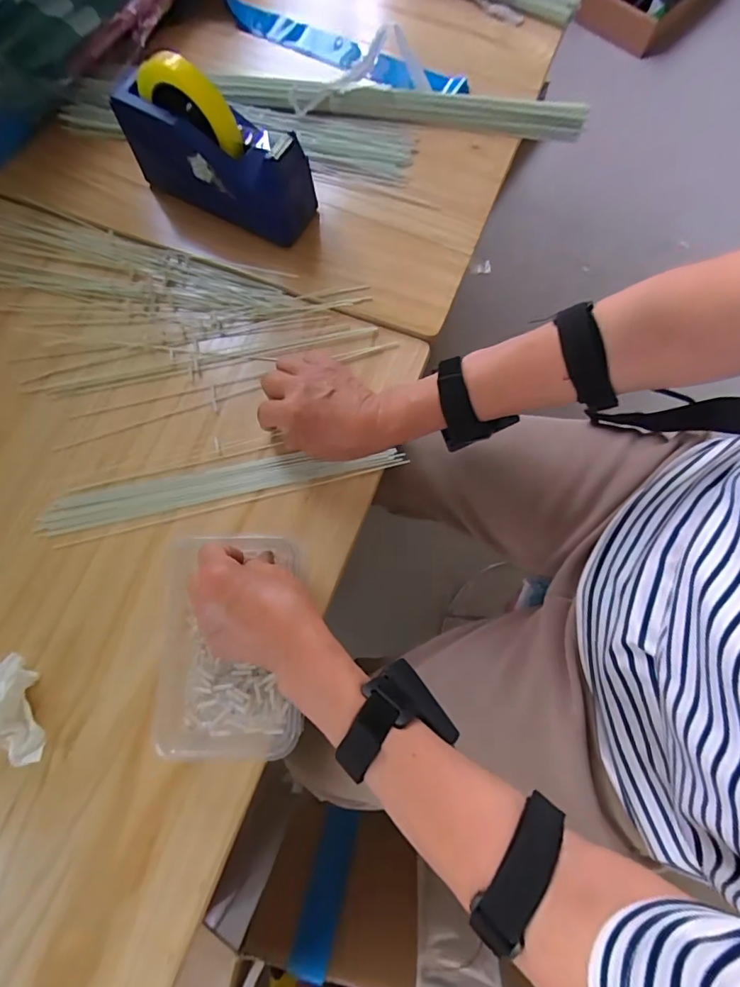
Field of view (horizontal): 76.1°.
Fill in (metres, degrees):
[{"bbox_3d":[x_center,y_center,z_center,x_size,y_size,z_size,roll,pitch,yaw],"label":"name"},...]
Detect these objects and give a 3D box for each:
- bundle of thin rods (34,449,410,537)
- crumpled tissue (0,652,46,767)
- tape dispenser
[{"bbox_3d":[-0.149,-0.010,0.478,0.355,0.008,0.044,-10,75,-2],"label":"bundle of thin rods"},{"bbox_3d":[-0.314,0.188,0.404,0.039,0.046,0.092,-18,76,-4],"label":"crumpled tissue"},{"bbox_3d":[-0.166,-0.356,0.491,0.208,0.129,0.062,21,77,6],"label":"tape dispenser"}]

